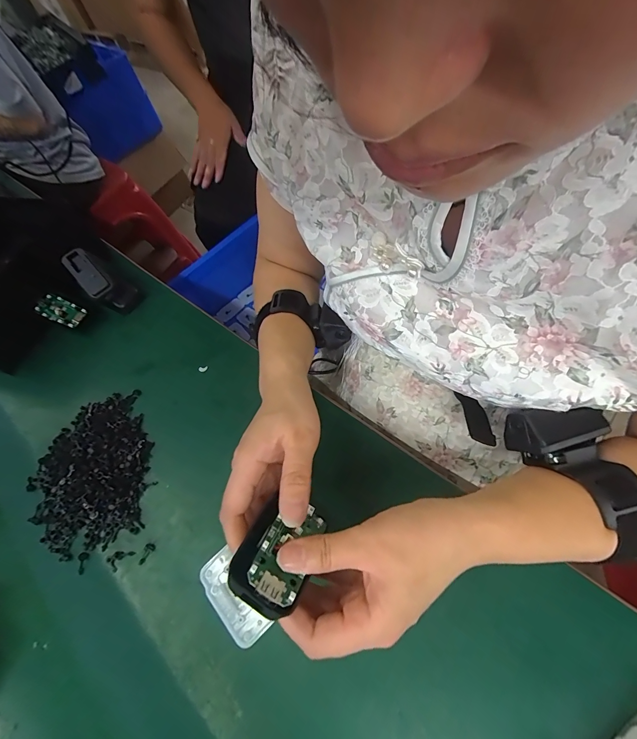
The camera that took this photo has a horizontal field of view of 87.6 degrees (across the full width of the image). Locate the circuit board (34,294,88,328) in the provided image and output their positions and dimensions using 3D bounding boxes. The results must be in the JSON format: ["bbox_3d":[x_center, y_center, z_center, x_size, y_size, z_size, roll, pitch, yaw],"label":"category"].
[{"bbox_3d":[-0.347,-0.080,0.450,0.058,0.011,0.032,23,69,-5],"label":"circuit board"}]

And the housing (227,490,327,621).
[{"bbox_3d":[-0.022,0.107,0.200,0.040,0.010,0.067,31,31,10],"label":"housing"}]

